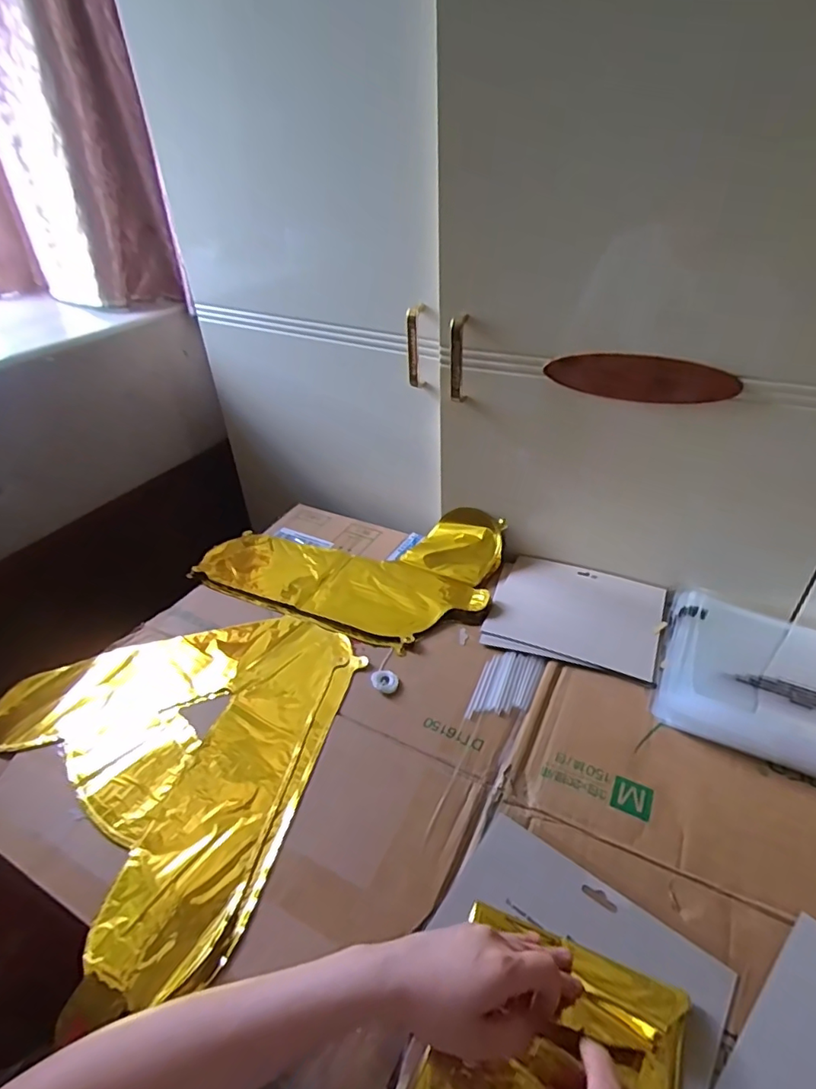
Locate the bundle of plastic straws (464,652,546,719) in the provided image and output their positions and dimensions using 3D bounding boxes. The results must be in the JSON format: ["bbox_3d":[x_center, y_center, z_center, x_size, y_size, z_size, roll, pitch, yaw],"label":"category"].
[{"bbox_3d":[0.110,0.155,0.605,0.061,0.004,0.103,15,41,21],"label":"bundle of plastic straws"}]

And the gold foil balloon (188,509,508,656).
[{"bbox_3d":[-0.087,0.013,0.751,0.403,0.038,0.226,13,41,19],"label":"gold foil balloon"}]

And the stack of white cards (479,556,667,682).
[{"bbox_3d":[0.207,0.082,0.676,0.195,0.006,0.166,12,40,18],"label":"stack of white cards"}]

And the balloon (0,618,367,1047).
[{"bbox_3d":[-0.212,0.187,0.562,0.337,0.011,0.382,-29,45,-30],"label":"balloon"}]

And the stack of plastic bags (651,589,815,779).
[{"bbox_3d":[0.398,0.139,0.576,0.231,0.030,0.220,16,42,22],"label":"stack of plastic bags"}]

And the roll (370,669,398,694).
[{"bbox_3d":[-0.026,0.150,0.603,0.030,0.007,0.028,-2,38,1],"label":"roll"}]

